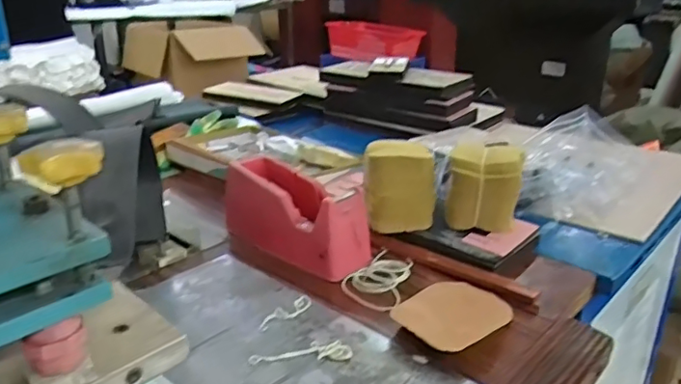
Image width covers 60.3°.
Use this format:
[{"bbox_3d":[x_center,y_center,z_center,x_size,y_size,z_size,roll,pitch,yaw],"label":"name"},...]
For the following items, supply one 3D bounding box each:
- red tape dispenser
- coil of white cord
[{"bbox_3d":[-0.058,0.023,0.708,0.196,0.083,0.076,22,31,40],"label":"red tape dispenser"},{"bbox_3d":[0.041,0.096,0.660,0.065,0.011,0.113,7,23,15],"label":"coil of white cord"}]

